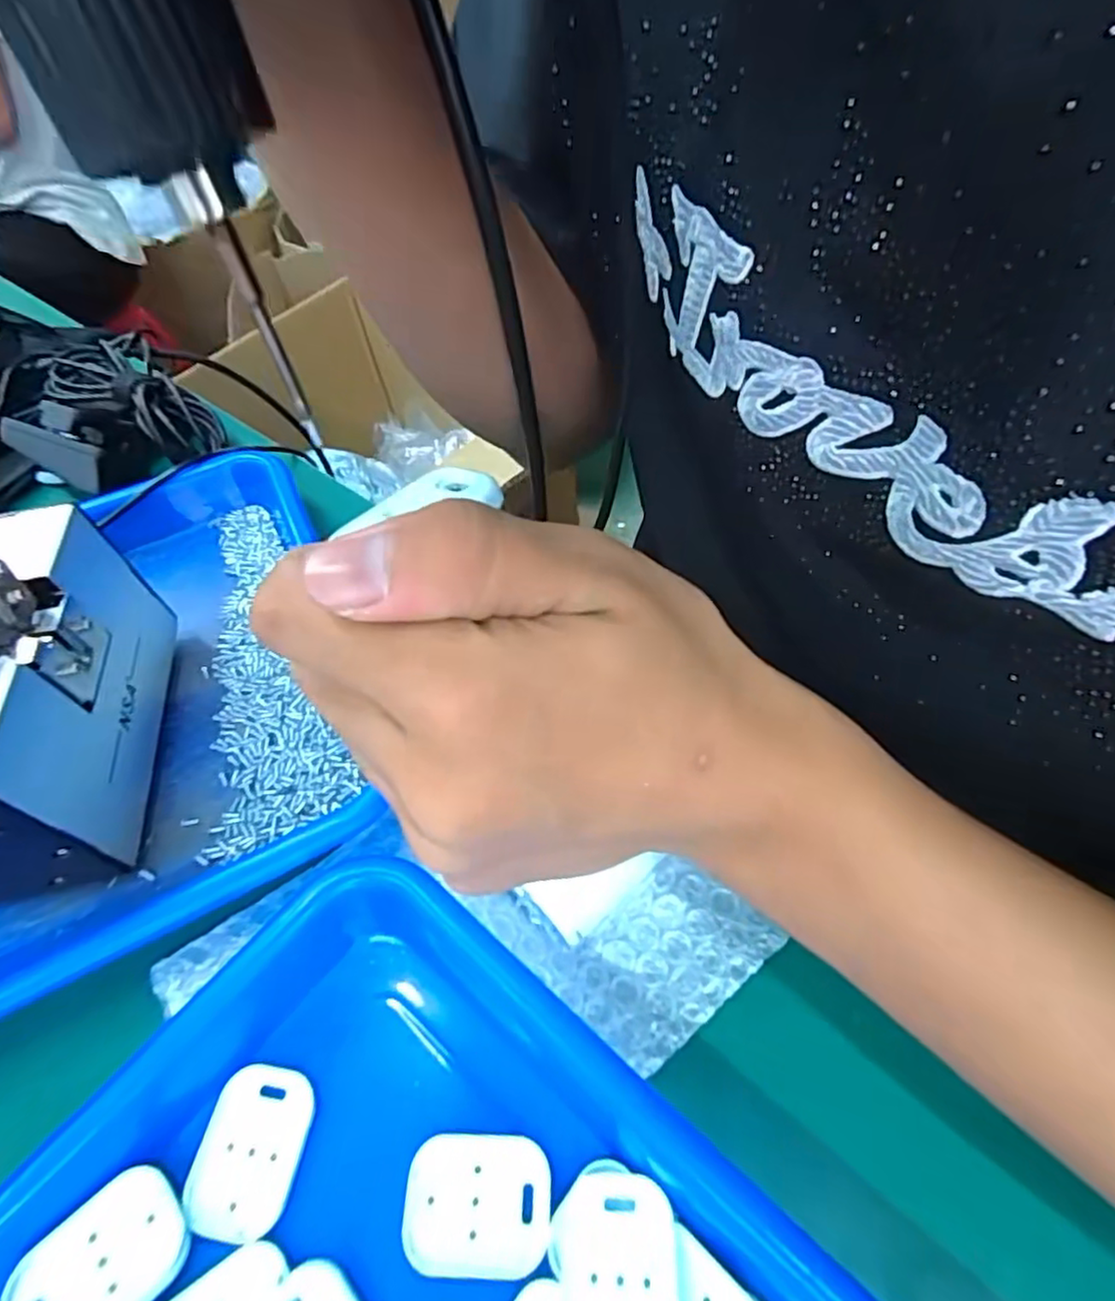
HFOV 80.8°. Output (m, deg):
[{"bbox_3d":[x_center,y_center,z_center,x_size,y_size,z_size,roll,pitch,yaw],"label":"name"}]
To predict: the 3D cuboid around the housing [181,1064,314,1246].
[{"bbox_3d":[-0.089,0.145,0.190,0.030,0.004,0.040,3,56,8],"label":"housing"}]

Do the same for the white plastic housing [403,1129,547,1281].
[{"bbox_3d":[-0.022,0.152,0.180,0.039,0.004,0.030,-2,55,5],"label":"white plastic housing"}]

